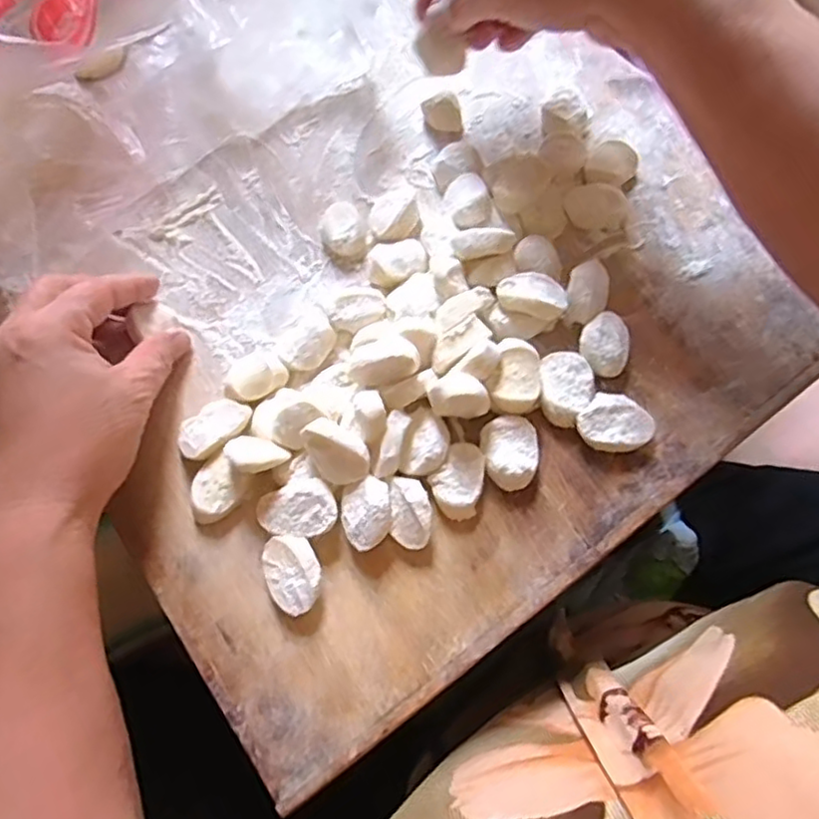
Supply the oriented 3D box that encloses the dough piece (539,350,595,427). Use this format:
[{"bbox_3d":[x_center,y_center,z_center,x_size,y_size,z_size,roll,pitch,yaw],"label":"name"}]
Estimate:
[{"bbox_3d":[0.075,-0.010,0.318,0.024,0.011,0.036,1,77,1],"label":"dough piece"}]

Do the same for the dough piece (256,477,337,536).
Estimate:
[{"bbox_3d":[-0.052,0.047,0.308,0.035,0.014,0.027,-25,77,-5],"label":"dough piece"}]

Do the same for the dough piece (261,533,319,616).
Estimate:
[{"bbox_3d":[-0.052,0.073,0.300,0.025,0.013,0.035,-31,78,-6],"label":"dough piece"}]

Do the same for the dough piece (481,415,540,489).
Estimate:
[{"bbox_3d":[0.047,0.020,0.308,0.025,0.012,0.033,-6,77,0],"label":"dough piece"}]

